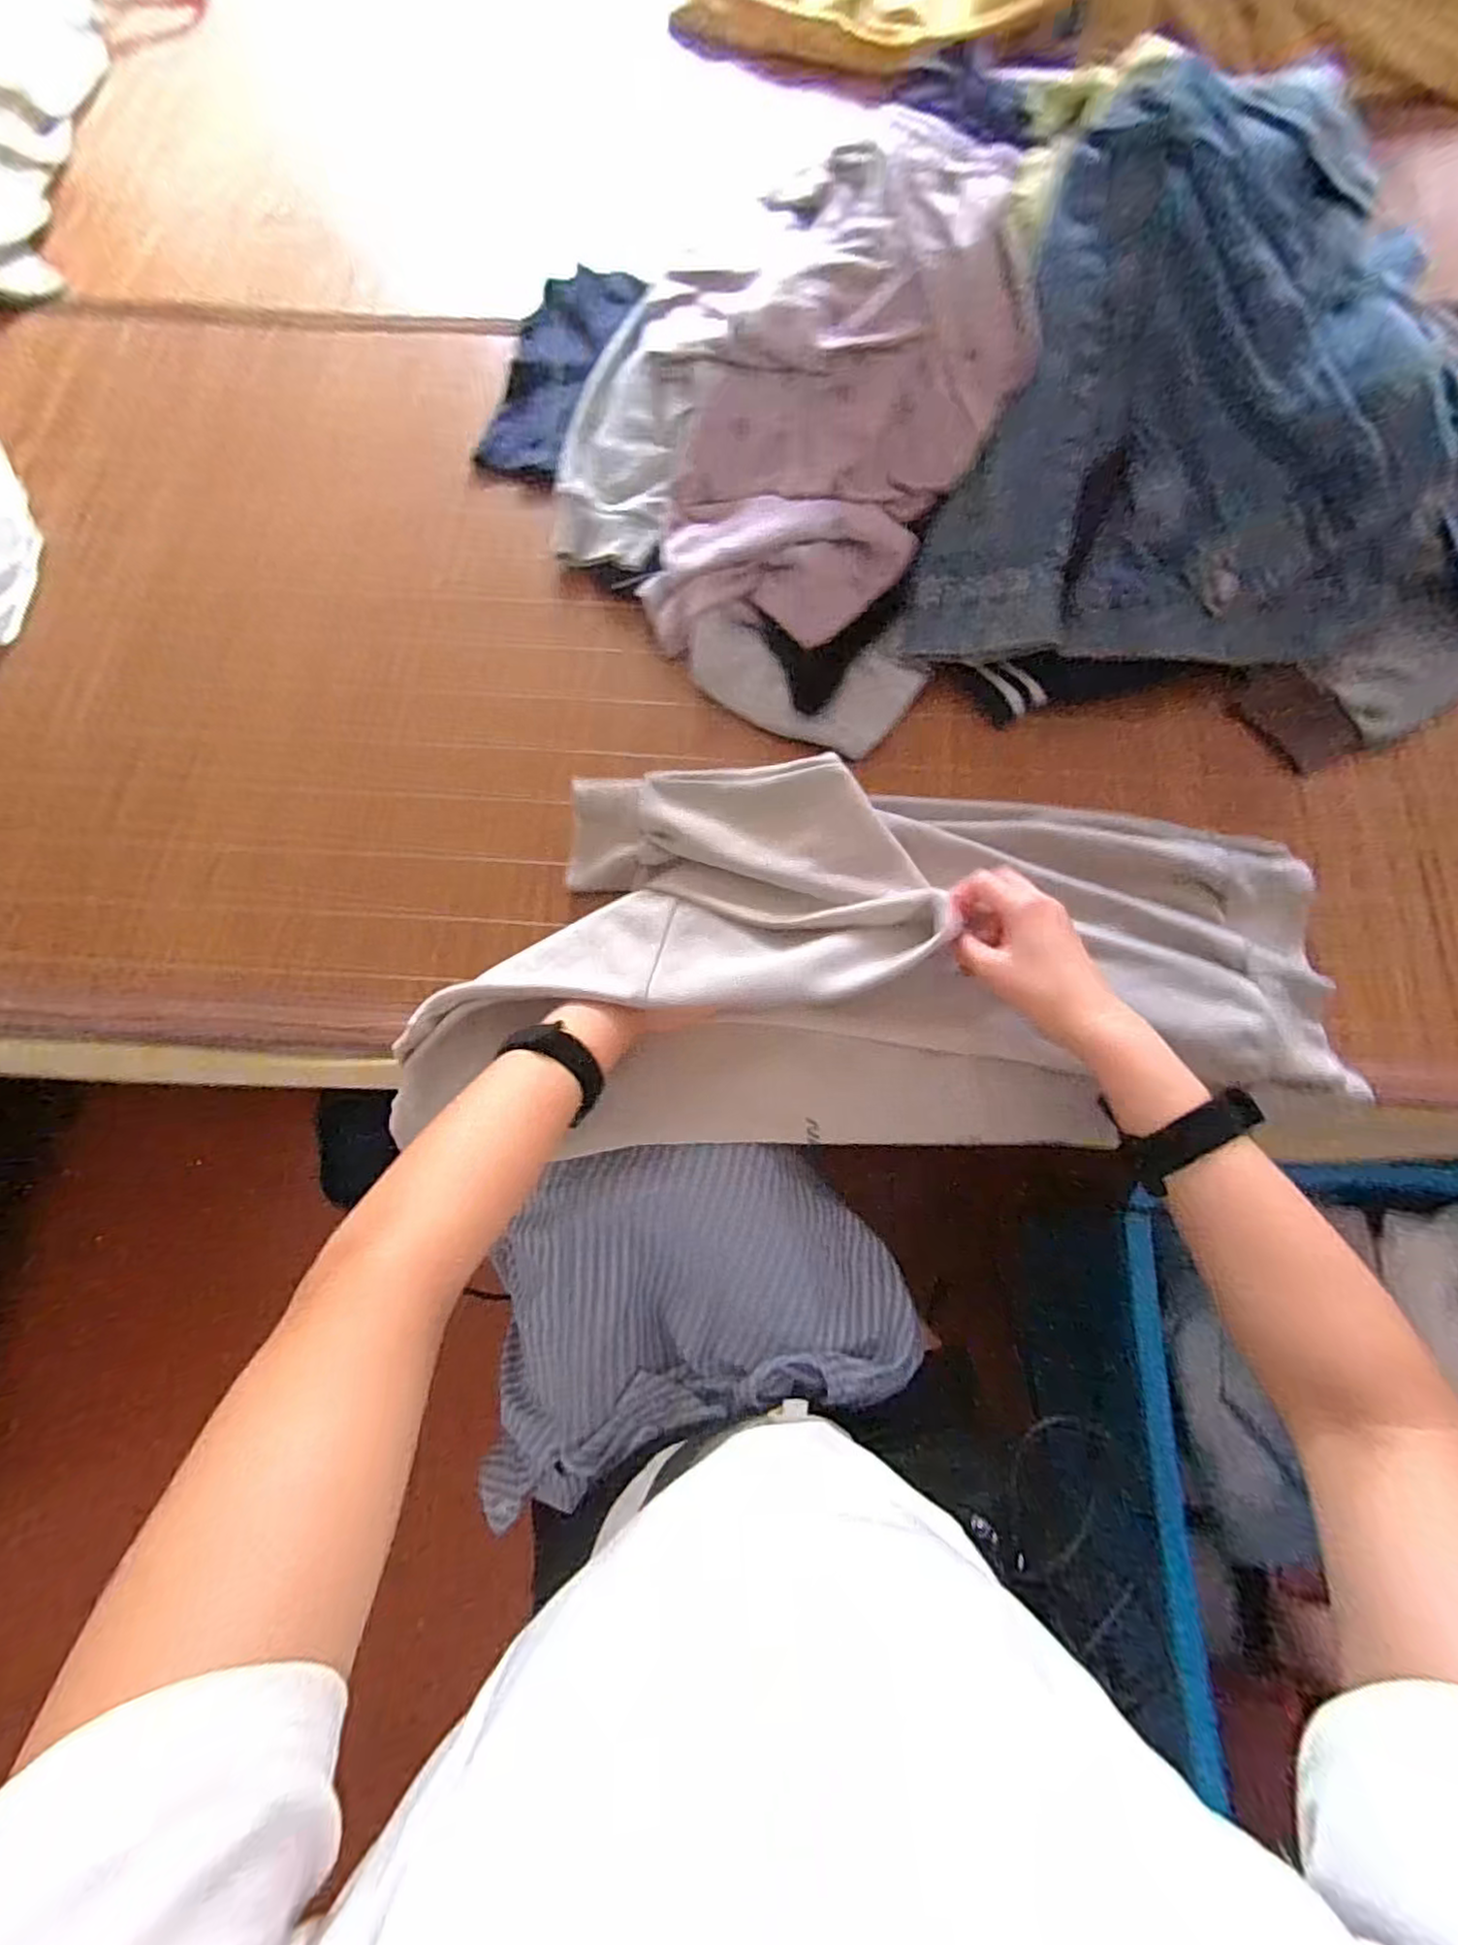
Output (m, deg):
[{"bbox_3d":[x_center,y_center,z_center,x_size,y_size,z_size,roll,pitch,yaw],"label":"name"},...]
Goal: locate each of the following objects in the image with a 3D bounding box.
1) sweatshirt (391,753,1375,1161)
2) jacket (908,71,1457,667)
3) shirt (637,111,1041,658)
[{"bbox_3d":[0.103,-0.016,0.483,0.635,0.073,0.269,-1,75,0],"label":"sweatshirt"},{"bbox_3d":[0.452,-0.426,0.518,0.580,0.187,0.336,3,75,1],"label":"jacket"},{"bbox_3d":[0.090,-0.448,0.537,0.237,0.169,0.356,16,76,5],"label":"shirt"}]

